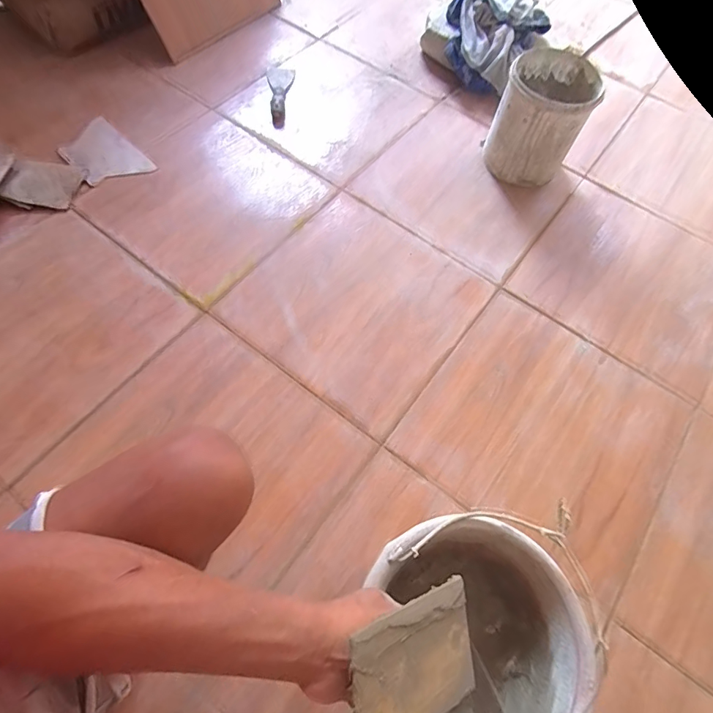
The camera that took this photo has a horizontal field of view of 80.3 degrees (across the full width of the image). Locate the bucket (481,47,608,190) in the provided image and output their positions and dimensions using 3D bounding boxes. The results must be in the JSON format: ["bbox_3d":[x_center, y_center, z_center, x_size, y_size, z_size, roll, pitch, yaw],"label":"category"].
[{"bbox_3d":[0.382,-0.498,0.894,0.173,0.176,0.197,22,67,6],"label":"bucket"}]

